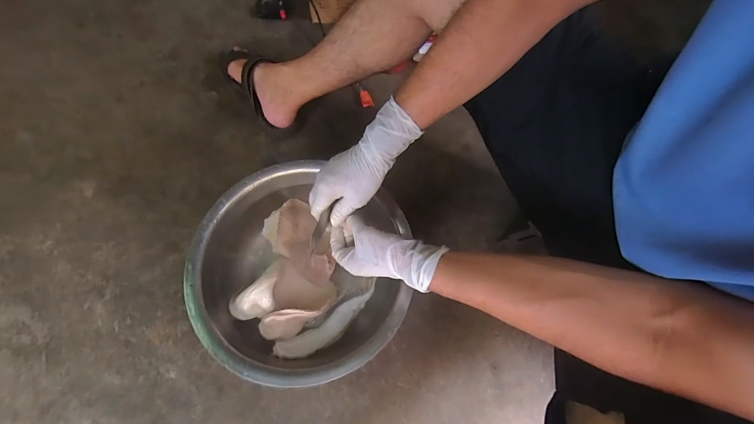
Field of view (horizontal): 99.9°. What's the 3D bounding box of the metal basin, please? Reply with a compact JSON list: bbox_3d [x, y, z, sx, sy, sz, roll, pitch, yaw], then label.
[{"bbox_3d":[-0.120,0.095,0.516,0.299,0.105,0.323,1,67,-2],"label":"metal basin"}]

